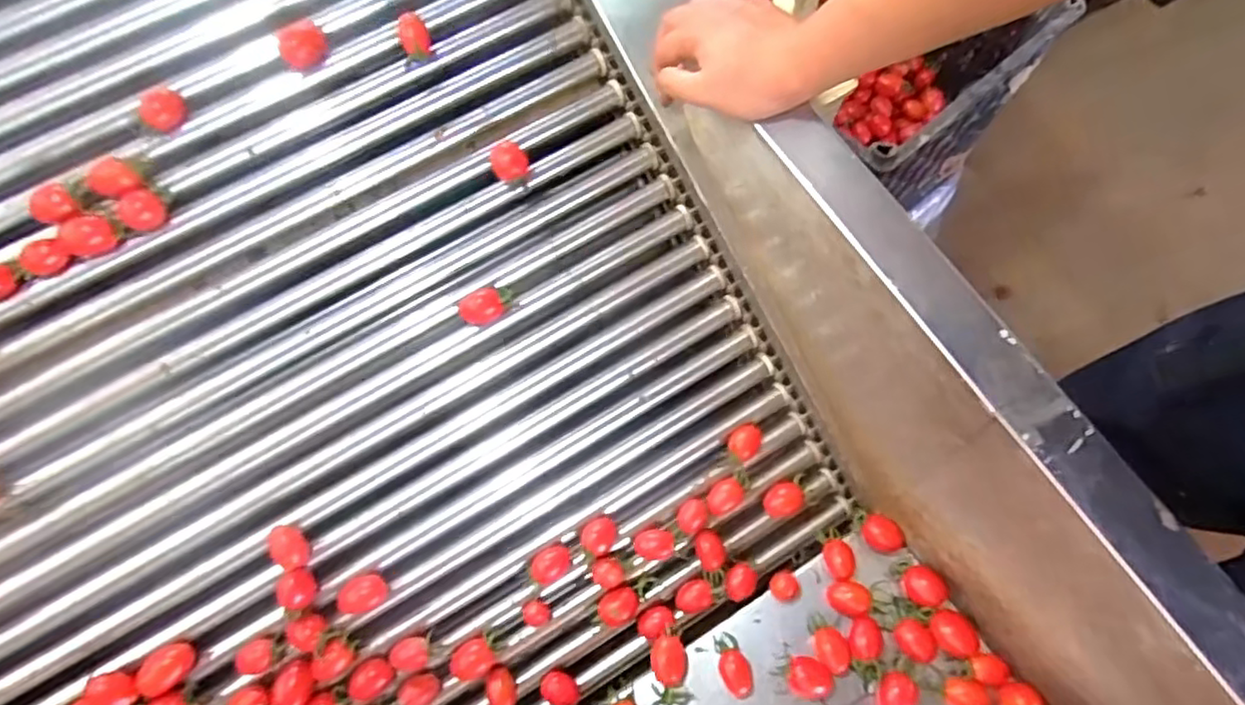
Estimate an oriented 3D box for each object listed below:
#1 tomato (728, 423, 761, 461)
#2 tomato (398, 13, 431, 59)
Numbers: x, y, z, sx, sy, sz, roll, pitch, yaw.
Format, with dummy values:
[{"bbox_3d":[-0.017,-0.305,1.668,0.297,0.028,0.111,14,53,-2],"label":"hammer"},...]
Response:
[{"bbox_3d":[0.111,0.081,0.591,0.026,0.023,0.032,33,73,13],"label":"tomato"},{"bbox_3d":[-0.172,-0.261,0.545,0.023,0.018,0.037,-22,96,-7],"label":"tomato"}]

